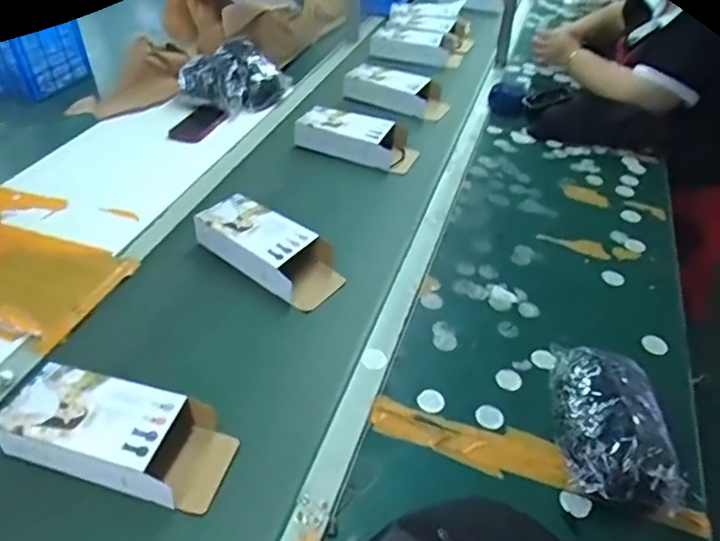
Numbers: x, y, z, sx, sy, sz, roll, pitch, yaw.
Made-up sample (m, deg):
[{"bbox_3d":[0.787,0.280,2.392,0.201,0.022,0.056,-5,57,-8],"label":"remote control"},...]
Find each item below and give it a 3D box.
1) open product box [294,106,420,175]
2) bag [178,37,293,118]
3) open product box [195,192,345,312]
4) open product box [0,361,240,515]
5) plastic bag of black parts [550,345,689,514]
[{"bbox_3d":[-0.011,-0.281,1.157,0.263,0.066,0.097,23,46,20],"label":"open product box"},{"bbox_3d":[-0.303,-0.461,1.309,0.219,0.091,0.194,-32,53,-32],"label":"bag"},{"bbox_3d":[-0.146,-0.036,0.884,0.250,0.053,0.111,28,48,24],"label":"open product box"},{"bbox_3d":[-0.275,0.188,0.636,0.250,0.055,0.108,12,44,9],"label":"open product box"},{"bbox_3d":[0.298,0.178,0.669,0.121,0.076,0.220,7,43,3],"label":"plastic bag of black parts"}]

